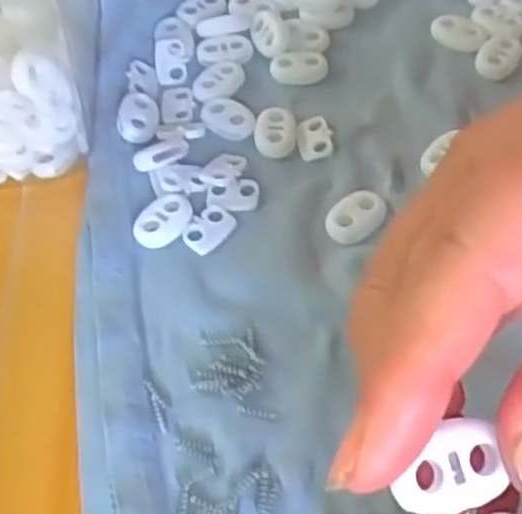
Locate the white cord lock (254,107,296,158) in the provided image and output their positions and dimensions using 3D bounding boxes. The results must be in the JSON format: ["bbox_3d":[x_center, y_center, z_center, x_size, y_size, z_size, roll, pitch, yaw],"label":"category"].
[{"bbox_3d":[0.005,-0.047,0.290,0.015,0.005,0.022,-1,56,3],"label":"white cord lock"}]

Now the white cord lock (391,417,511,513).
[{"bbox_3d":[0.032,0.037,0.135,0.019,0.006,0.014,-18,84,-7],"label":"white cord lock"}]

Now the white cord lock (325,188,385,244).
[{"bbox_3d":[0.032,-0.014,0.266,0.022,0.005,0.015,-40,63,-21],"label":"white cord lock"}]

